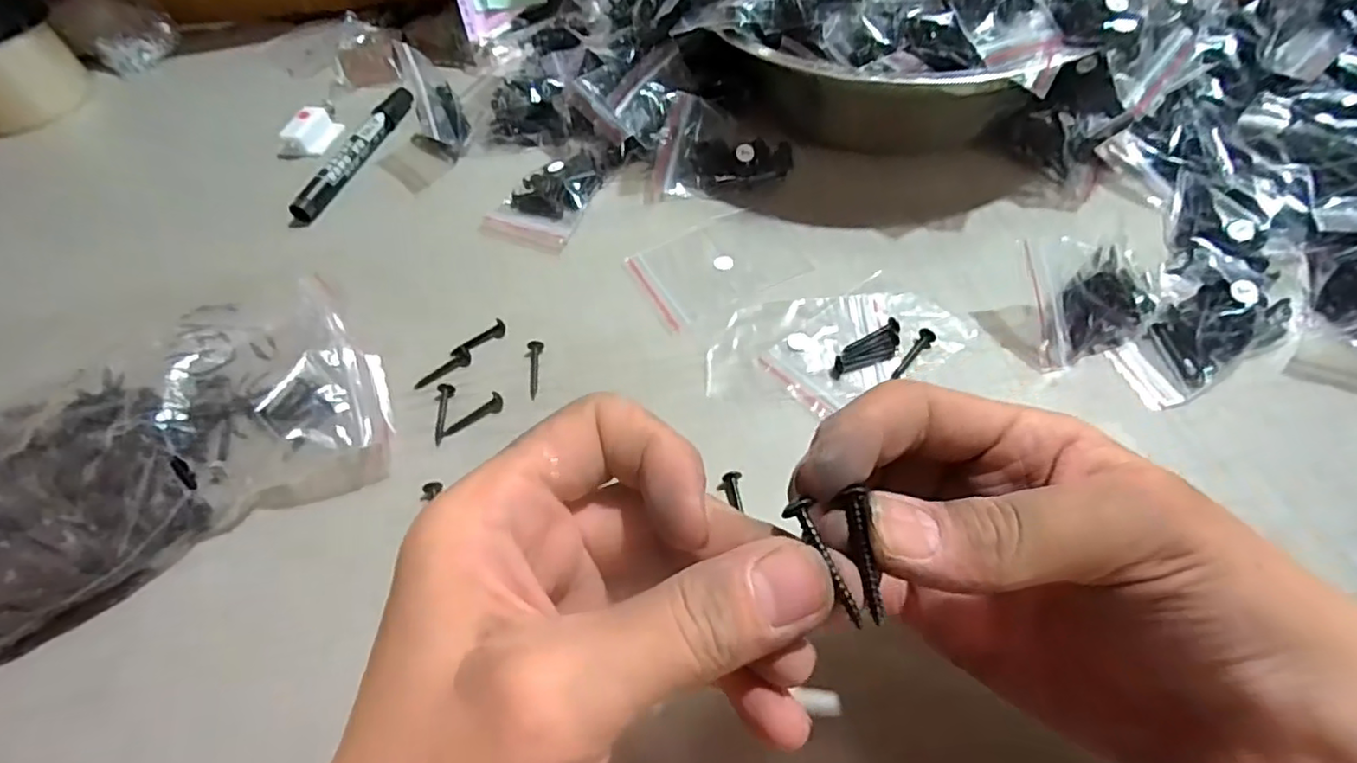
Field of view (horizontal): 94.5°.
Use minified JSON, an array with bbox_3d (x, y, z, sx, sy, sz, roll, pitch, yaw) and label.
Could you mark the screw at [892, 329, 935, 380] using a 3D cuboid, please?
[{"bbox_3d":[0.109,-0.013,0.291,0.007,0.006,0.031,33,64,25],"label":"screw"}]

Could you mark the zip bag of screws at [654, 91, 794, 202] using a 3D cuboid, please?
[{"bbox_3d":[0.027,-0.140,0.374,0.081,0.033,0.052,1,55,6],"label":"zip bag of screws"}]

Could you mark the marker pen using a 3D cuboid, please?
[{"bbox_3d":[-0.214,-0.154,0.419,0.013,0.015,0.131,11,56,13],"label":"marker pen"}]

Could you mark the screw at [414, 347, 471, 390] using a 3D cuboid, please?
[{"bbox_3d":[-0.116,-0.006,0.309,0.030,0.004,0.008,-40,60,-21],"label":"screw"}]

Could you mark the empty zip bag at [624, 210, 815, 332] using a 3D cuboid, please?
[{"bbox_3d":[0.023,-0.065,0.341,0.087,0.004,0.061,-25,56,-12],"label":"empty zip bag"}]

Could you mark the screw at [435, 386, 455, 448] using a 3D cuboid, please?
[{"bbox_3d":[-0.110,0.014,0.294,0.008,0.004,0.032,-11,54,-2],"label":"screw"}]

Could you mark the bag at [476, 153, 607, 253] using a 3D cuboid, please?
[{"bbox_3d":[-0.081,-0.113,0.376,0.054,0.015,0.076,14,57,15],"label":"bag"}]

